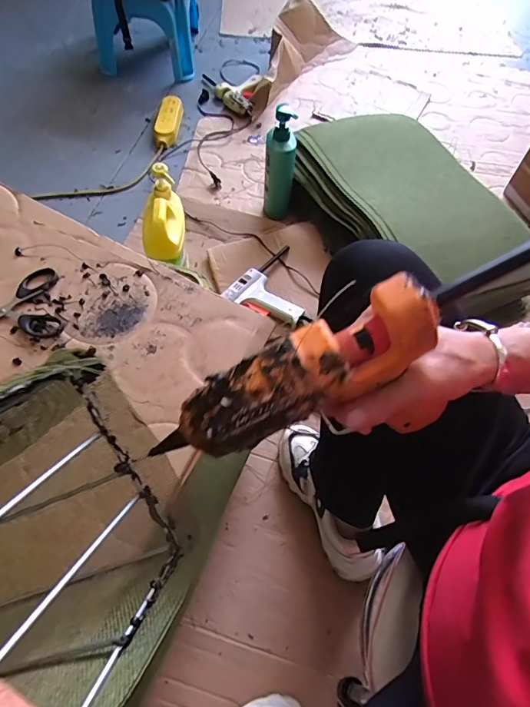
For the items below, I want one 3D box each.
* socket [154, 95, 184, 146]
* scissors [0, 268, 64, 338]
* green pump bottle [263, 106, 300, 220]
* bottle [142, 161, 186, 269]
[{"bbox_3d":[-0.268,-0.647,1.250,0.066,0.036,0.188,5,60,-1],"label":"socket"},{"bbox_3d":[-0.308,-0.049,0.517,0.135,0.007,0.091,-12,61,-11],"label":"scissors"},{"bbox_3d":[0.033,-0.419,1.016,0.066,0.254,0.070,5,60,-1],"label":"green pump bottle"},{"bbox_3d":[-0.186,-0.250,0.825,0.073,0.092,0.170,-3,80,-5],"label":"bottle"}]

